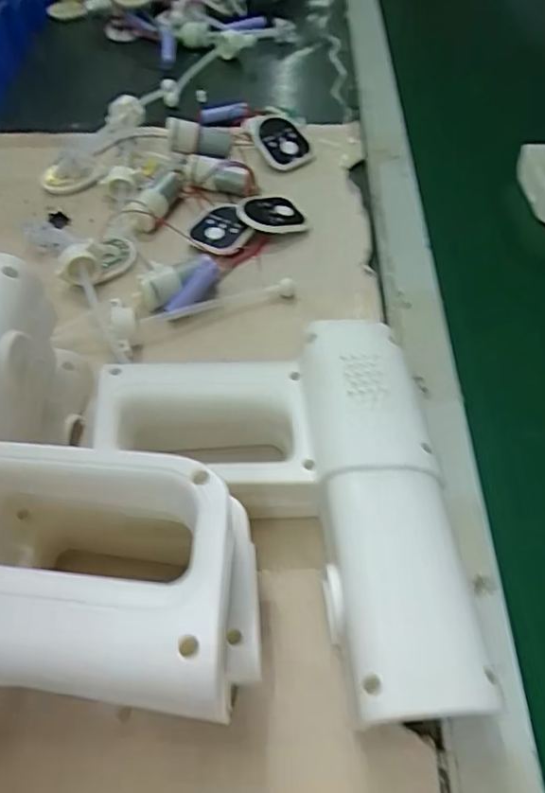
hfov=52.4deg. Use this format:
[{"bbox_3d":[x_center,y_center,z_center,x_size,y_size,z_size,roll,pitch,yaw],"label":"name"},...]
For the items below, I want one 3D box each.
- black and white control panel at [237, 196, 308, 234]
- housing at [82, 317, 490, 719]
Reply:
[{"bbox_3d":[-0.001,-0.152,0.459,0.053,0.010,0.037,-8,62,-24],"label":"black and white control panel"},{"bbox_3d":[0.005,0.061,0.287,0.169,0.061,0.198,-11,55,-6],"label":"housing"}]

